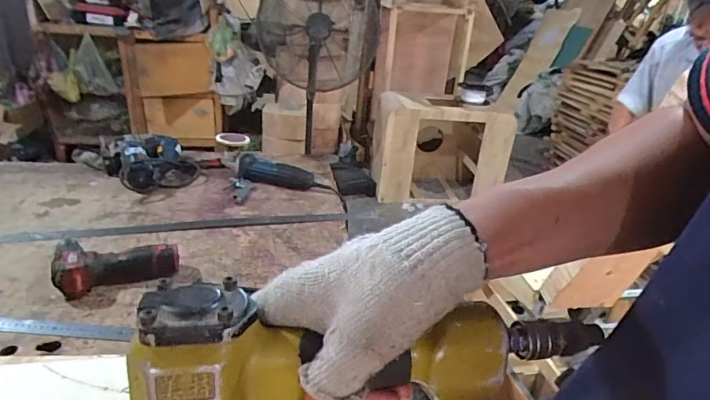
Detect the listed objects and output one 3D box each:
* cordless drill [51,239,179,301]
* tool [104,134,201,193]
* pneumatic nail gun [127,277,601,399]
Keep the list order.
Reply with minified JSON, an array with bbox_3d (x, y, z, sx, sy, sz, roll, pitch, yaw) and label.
[{"bbox_3d":[-0.445,0.100,0.872,0.193,0.052,0.152,-12,30,-33],"label":"cordless drill"},{"bbox_3d":[-0.521,-0.096,1.242,0.199,0.085,0.187,5,25,-2],"label":"tool"},{"bbox_3d":[0.010,0.122,0.289,0.256,0.146,0.055,-1,24,-12],"label":"pneumatic nail gun"}]

